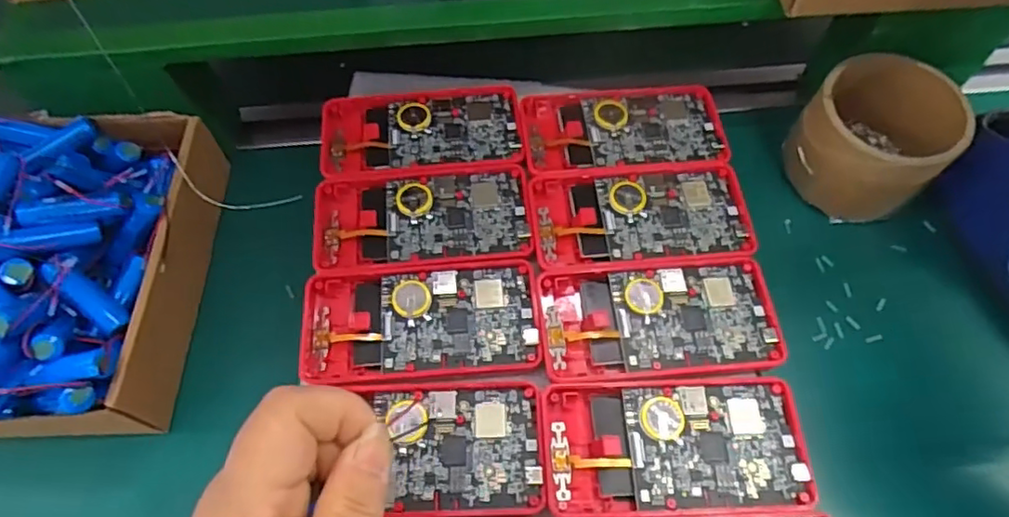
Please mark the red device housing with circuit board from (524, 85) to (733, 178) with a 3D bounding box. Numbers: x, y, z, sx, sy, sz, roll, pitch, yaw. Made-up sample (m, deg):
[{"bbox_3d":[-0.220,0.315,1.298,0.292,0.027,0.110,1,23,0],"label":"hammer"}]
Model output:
[{"bbox_3d":[0.073,-0.080,0.377,0.121,0.010,0.061,-5,64,-1],"label":"red device housing with circuit board"}]

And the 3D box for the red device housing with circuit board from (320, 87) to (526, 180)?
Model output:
[{"bbox_3d":[-0.051,-0.079,0.379,0.122,0.010,0.062,-5,64,-1],"label":"red device housing with circuit board"}]

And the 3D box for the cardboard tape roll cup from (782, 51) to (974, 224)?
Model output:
[{"bbox_3d":[0.228,-0.075,0.381,0.080,0.063,0.083,-1,62,2],"label":"cardboard tape roll cup"}]

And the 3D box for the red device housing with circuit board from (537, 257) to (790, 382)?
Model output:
[{"bbox_3d":[0.081,0.031,0.317,0.121,0.007,0.061,-5,64,-1],"label":"red device housing with circuit board"}]

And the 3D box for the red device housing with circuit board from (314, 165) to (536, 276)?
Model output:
[{"bbox_3d":[-0.046,-0.023,0.351,0.121,0.009,0.062,-5,64,-1],"label":"red device housing with circuit board"}]

